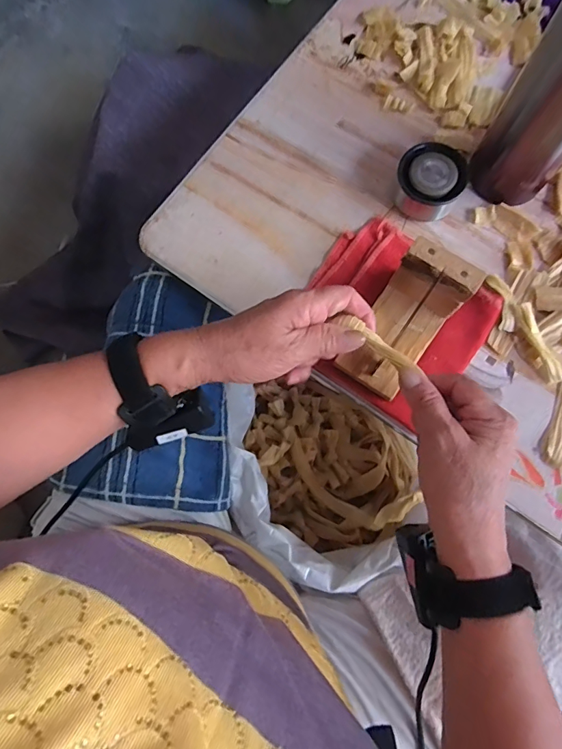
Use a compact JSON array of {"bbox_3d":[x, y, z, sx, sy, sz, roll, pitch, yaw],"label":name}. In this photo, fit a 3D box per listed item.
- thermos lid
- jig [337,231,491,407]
[{"bbox_3d":[0.141,-0.182,0.413,0.063,0.042,0.059,19,79,5],"label":"thermos lid"},{"bbox_3d":[0.102,-0.040,0.363,0.059,0.083,0.105,34,80,8],"label":"jig"}]

